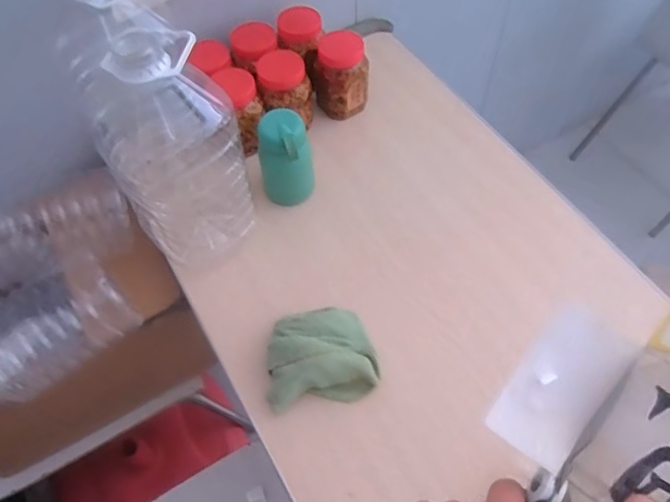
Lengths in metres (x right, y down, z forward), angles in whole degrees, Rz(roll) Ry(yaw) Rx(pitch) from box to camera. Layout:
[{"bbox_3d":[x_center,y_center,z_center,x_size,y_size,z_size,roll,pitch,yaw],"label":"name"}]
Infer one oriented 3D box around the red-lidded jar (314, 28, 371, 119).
[{"bbox_3d":[0.009,-0.278,0.920,0.077,0.150,0.072,-1,58,1],"label":"red-lidded jar"}]

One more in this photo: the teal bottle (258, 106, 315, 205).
[{"bbox_3d":[-0.066,-0.125,0.809,0.074,0.154,0.061,-6,58,-3],"label":"teal bottle"}]

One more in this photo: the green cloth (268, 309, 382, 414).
[{"bbox_3d":[-0.017,0.129,0.699,0.138,0.043,0.112,-9,58,-4],"label":"green cloth"}]

